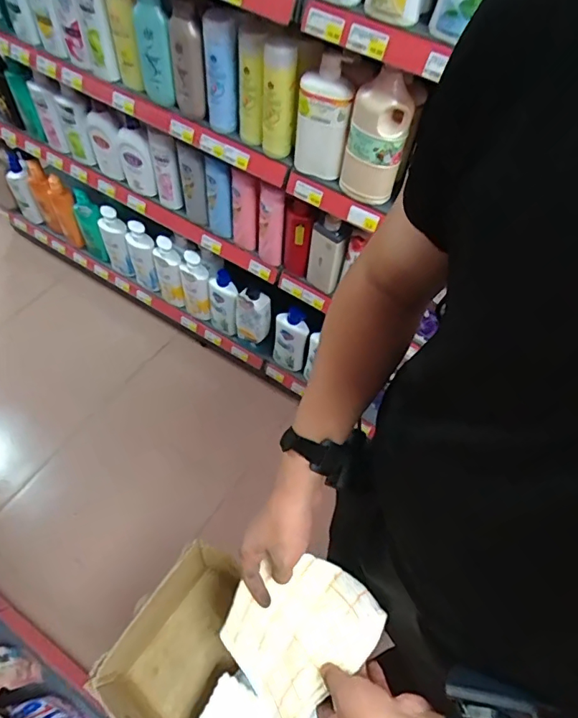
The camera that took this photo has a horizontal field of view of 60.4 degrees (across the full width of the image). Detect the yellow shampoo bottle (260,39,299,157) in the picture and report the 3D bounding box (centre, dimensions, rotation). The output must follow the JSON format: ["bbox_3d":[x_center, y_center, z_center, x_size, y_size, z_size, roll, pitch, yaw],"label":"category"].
[{"bbox_3d":[-0.019,-0.475,0.924,0.066,0.214,0.050,2,58,-3],"label":"yellow shampoo bottle"}]

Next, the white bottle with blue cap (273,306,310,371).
[{"bbox_3d":[0.004,-0.050,1.410,0.092,0.246,0.058,5,58,-1],"label":"white bottle with blue cap"}]

